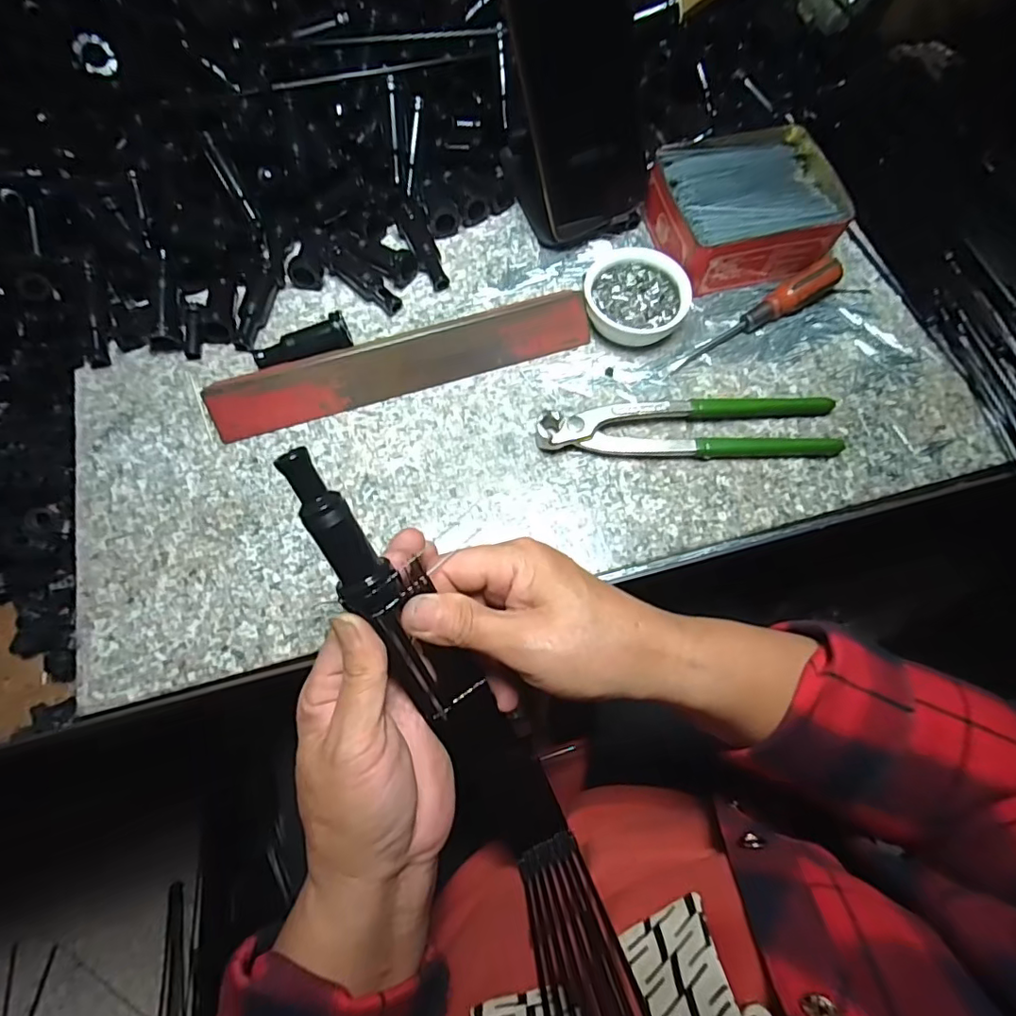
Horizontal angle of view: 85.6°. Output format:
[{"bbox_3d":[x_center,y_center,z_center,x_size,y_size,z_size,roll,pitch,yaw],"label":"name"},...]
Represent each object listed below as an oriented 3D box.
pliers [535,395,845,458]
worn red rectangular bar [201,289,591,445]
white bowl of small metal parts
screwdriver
[{"bbox_3d":[0.120,-0.057,0.366,0.197,0.018,0.047,-2,70,-1],"label":"pliers"},{"bbox_3d":[-0.069,-0.100,0.375,0.257,0.024,0.032,-17,71,-6],"label":"worn red rectangular bar"},{"bbox_3d":[0.090,-0.151,0.388,0.069,0.020,0.068,0,70,0],"label":"white bowl of small metal parts"},{"bbox_3d":[0.179,-0.135,0.386,0.143,0.023,0.020,-34,73,-12],"label":"screwdriver"}]

